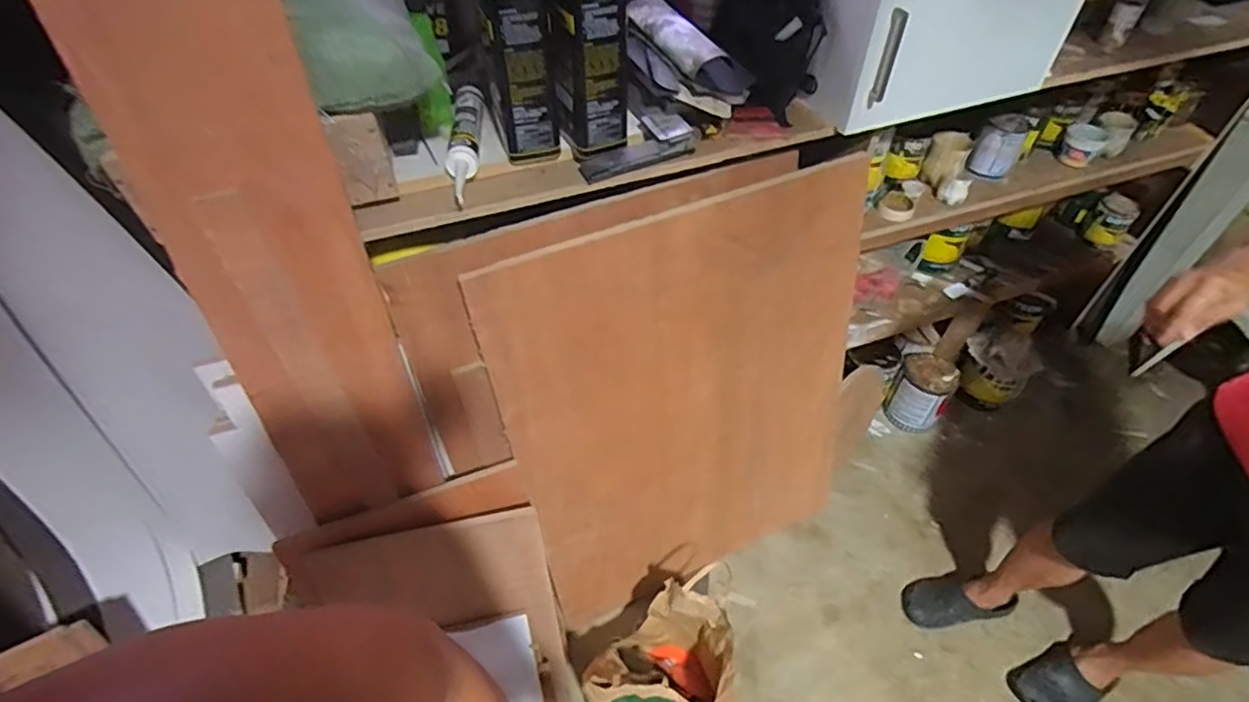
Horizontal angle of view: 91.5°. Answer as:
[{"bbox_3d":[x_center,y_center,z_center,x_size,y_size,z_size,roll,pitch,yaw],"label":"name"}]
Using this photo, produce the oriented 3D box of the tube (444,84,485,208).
[{"bbox_3d":[-0.250,-0.331,0.959,0.049,0.052,0.261,-5,48,-5],"label":"tube"}]

